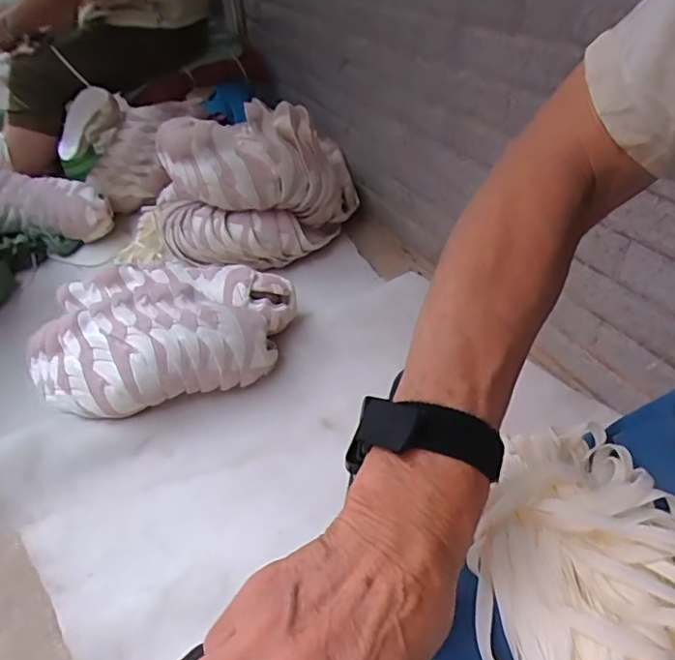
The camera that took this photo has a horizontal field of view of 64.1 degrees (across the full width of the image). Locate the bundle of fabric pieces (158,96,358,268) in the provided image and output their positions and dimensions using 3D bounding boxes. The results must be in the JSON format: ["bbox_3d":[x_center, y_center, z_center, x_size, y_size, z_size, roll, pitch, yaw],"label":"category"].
[{"bbox_3d":[-0.178,-0.321,1.164,0.440,0.265,0.276,-11,41,-8],"label":"bundle of fabric pieces"}]

